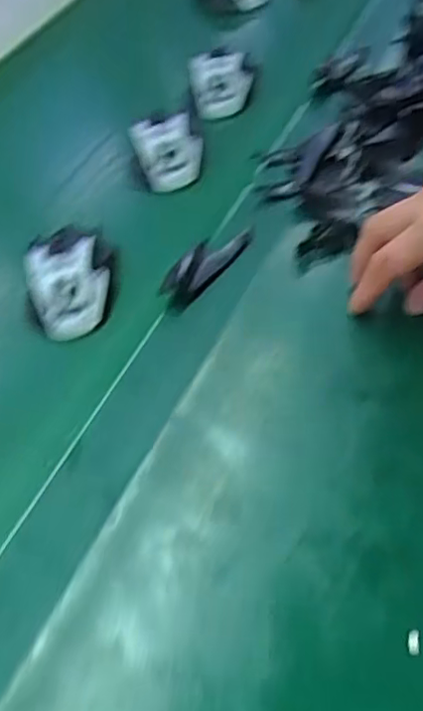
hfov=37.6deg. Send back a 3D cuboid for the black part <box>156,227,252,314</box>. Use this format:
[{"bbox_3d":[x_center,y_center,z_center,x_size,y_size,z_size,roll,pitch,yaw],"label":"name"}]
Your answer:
[{"bbox_3d":[-0.005,-0.078,0.506,0.024,0.026,0.095,35,62,26],"label":"black part"}]

